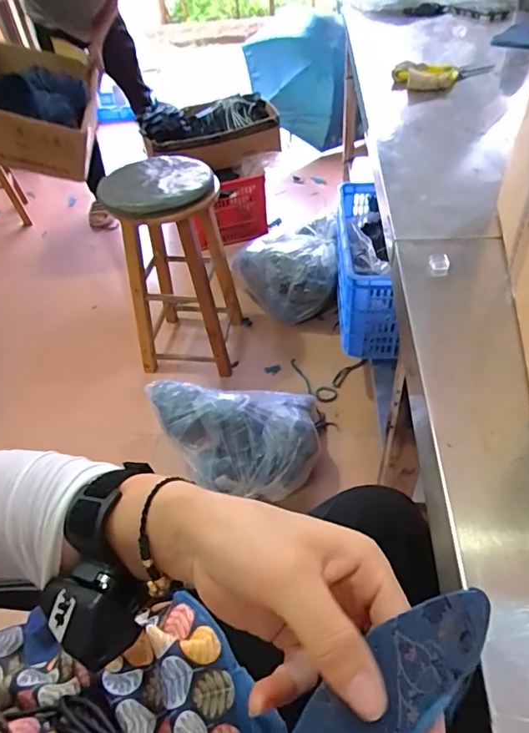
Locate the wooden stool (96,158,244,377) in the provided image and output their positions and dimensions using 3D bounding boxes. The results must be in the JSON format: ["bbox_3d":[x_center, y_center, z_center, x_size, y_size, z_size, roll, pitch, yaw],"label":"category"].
[{"bbox_3d":[-0.240,-0.271,1.405,0.301,0.573,0.310,-9,45,-3],"label":"wooden stool"}]

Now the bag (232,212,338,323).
[{"bbox_3d":[0.060,-0.297,1.600,0.340,0.264,0.237,-2,45,4],"label":"bag"}]

